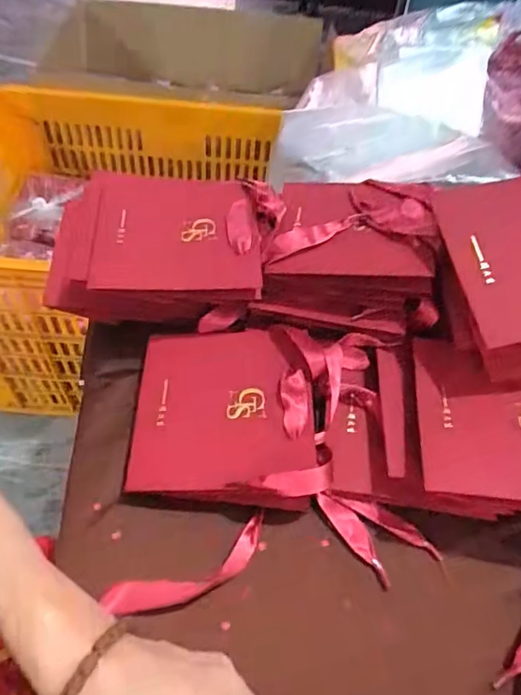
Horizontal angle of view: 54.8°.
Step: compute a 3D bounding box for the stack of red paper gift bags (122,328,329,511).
[{"bbox_3d":[-0.026,0.049,0.398,0.146,0.039,0.143,3,53,-4],"label":"stack of red paper gift bags"}]

